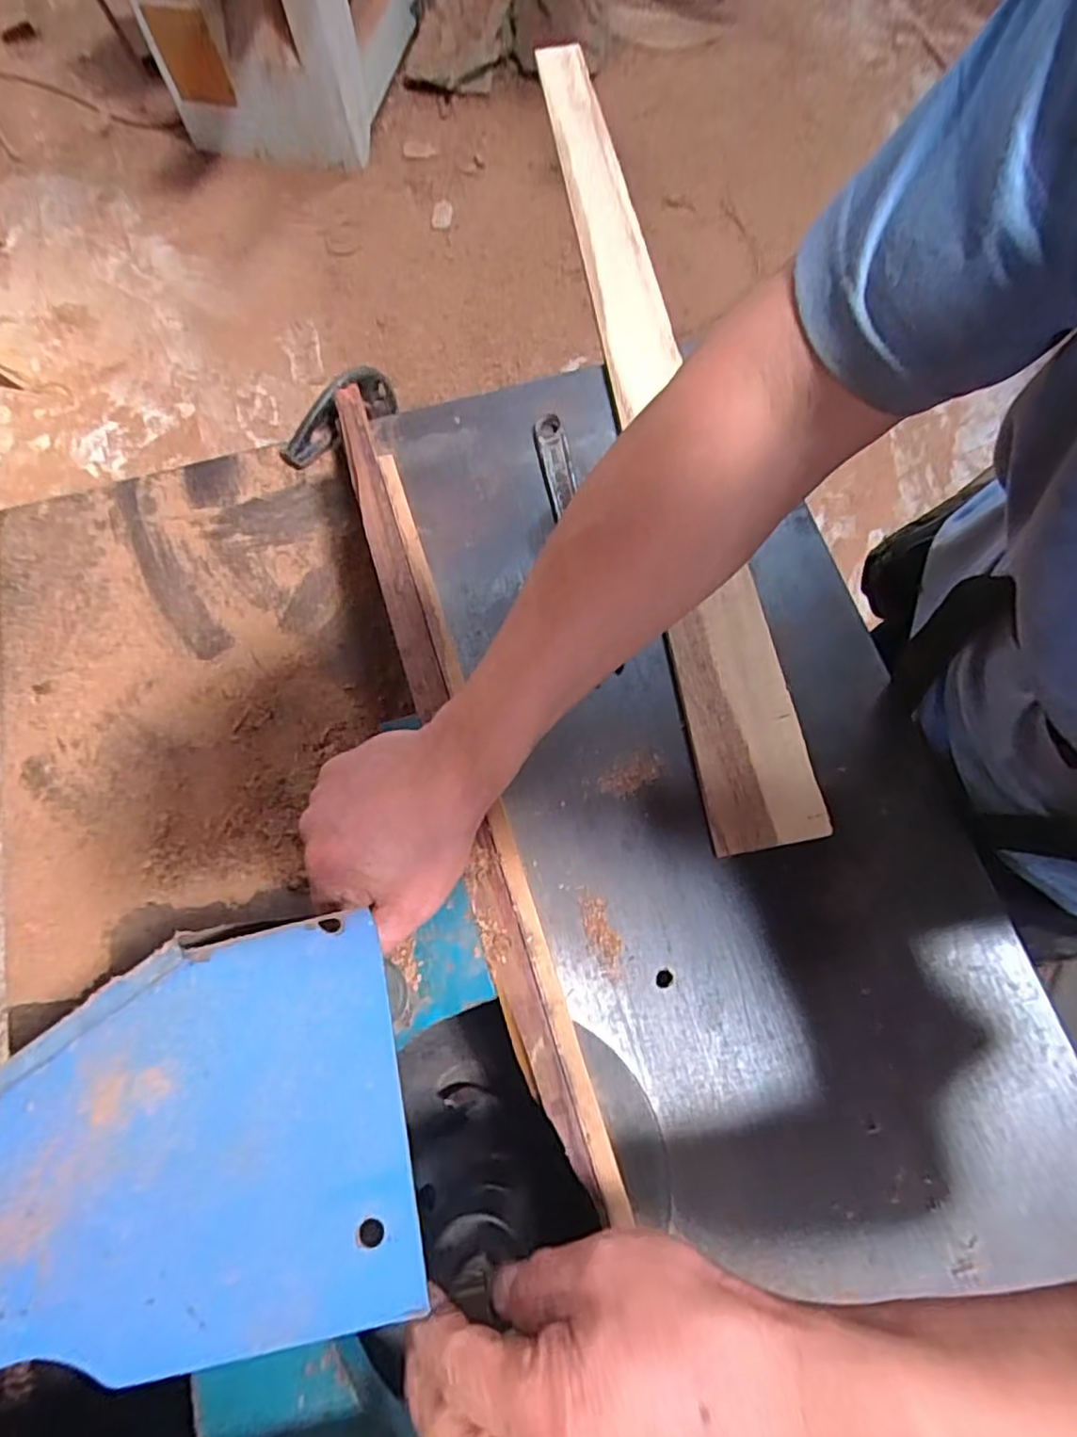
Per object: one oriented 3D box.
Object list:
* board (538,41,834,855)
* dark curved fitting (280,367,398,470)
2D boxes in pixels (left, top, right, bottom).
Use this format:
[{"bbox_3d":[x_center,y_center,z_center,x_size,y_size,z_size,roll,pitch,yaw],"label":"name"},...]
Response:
[{"bbox_3d":[0.102,-0.318,0.609,0.079,0.022,0.858,-8,71,-1],"label":"board"},{"bbox_3d":[-0.177,-0.266,0.592,0.027,0.064,0.118,34,75,12],"label":"dark curved fitting"}]

